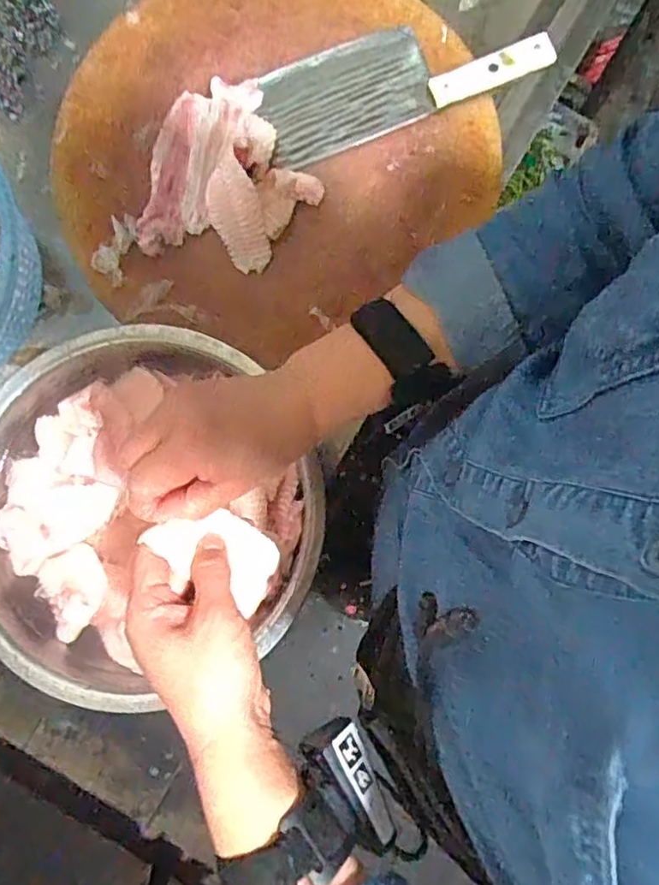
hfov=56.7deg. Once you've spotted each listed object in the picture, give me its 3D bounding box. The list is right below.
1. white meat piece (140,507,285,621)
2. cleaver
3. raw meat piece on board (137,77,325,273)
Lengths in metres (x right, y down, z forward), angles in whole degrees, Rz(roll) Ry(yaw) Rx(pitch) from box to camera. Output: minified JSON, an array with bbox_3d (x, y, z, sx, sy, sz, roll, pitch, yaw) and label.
[{"bbox_3d":[-0.067,0.072,0.389,0.090,0.019,0.051,41,87,-32],"label":"white meat piece"},{"bbox_3d":[0.062,-0.349,0.570,0.261,0.031,0.103,-24,84,-3],"label":"cleaver"},{"bbox_3d":[-0.087,-0.252,0.560,0.151,0.027,0.174,11,83,1],"label":"raw meat piece on board"}]

